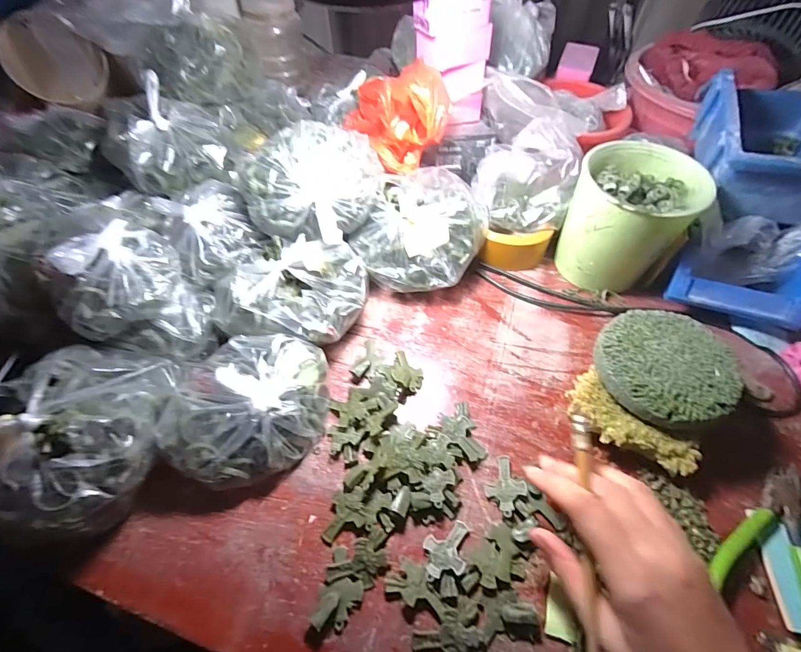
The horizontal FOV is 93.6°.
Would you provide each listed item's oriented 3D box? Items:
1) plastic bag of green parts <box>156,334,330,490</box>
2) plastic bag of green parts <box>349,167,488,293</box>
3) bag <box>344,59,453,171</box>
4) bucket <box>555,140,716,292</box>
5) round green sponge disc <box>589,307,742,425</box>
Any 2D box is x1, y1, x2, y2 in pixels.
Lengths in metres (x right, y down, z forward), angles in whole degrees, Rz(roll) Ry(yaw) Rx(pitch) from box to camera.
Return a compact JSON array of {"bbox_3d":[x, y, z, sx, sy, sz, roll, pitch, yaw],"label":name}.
[{"bbox_3d":[-0.127,0.068,0.317,0.121,0.065,0.118,-2,56,-2],"label":"plastic bag of green parts"},{"bbox_3d":[0.026,-0.098,0.413,0.116,0.094,0.131,27,60,17],"label":"plastic bag of green parts"},{"bbox_3d":[-0.005,-0.255,0.442,0.090,0.093,0.158,-19,58,-13],"label":"bag"},{"bbox_3d":[0.234,-0.110,0.403,0.107,0.120,0.111,0,56,0],"label":"bucket"},{"bbox_3d":[0.222,0.031,0.315,0.099,0.020,0.101,0,56,0],"label":"round green sponge disc"}]

